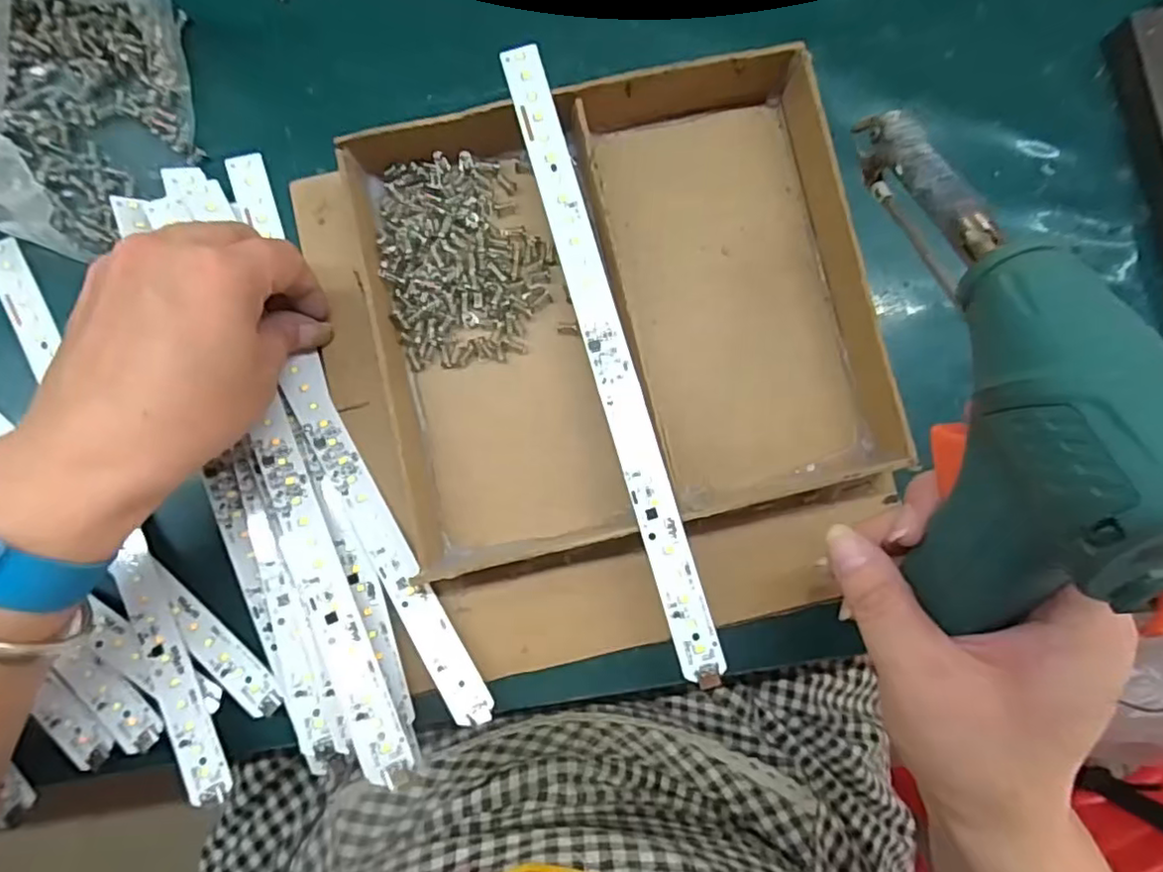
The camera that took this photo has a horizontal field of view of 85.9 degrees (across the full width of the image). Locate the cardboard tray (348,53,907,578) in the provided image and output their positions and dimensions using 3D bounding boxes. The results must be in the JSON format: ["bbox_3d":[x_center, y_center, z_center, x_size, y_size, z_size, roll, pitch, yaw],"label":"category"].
[{"bbox_3d":[0.019,-0.063,0.296,0.249,0.034,0.217,-13,84,-1],"label":"cardboard tray"}]

